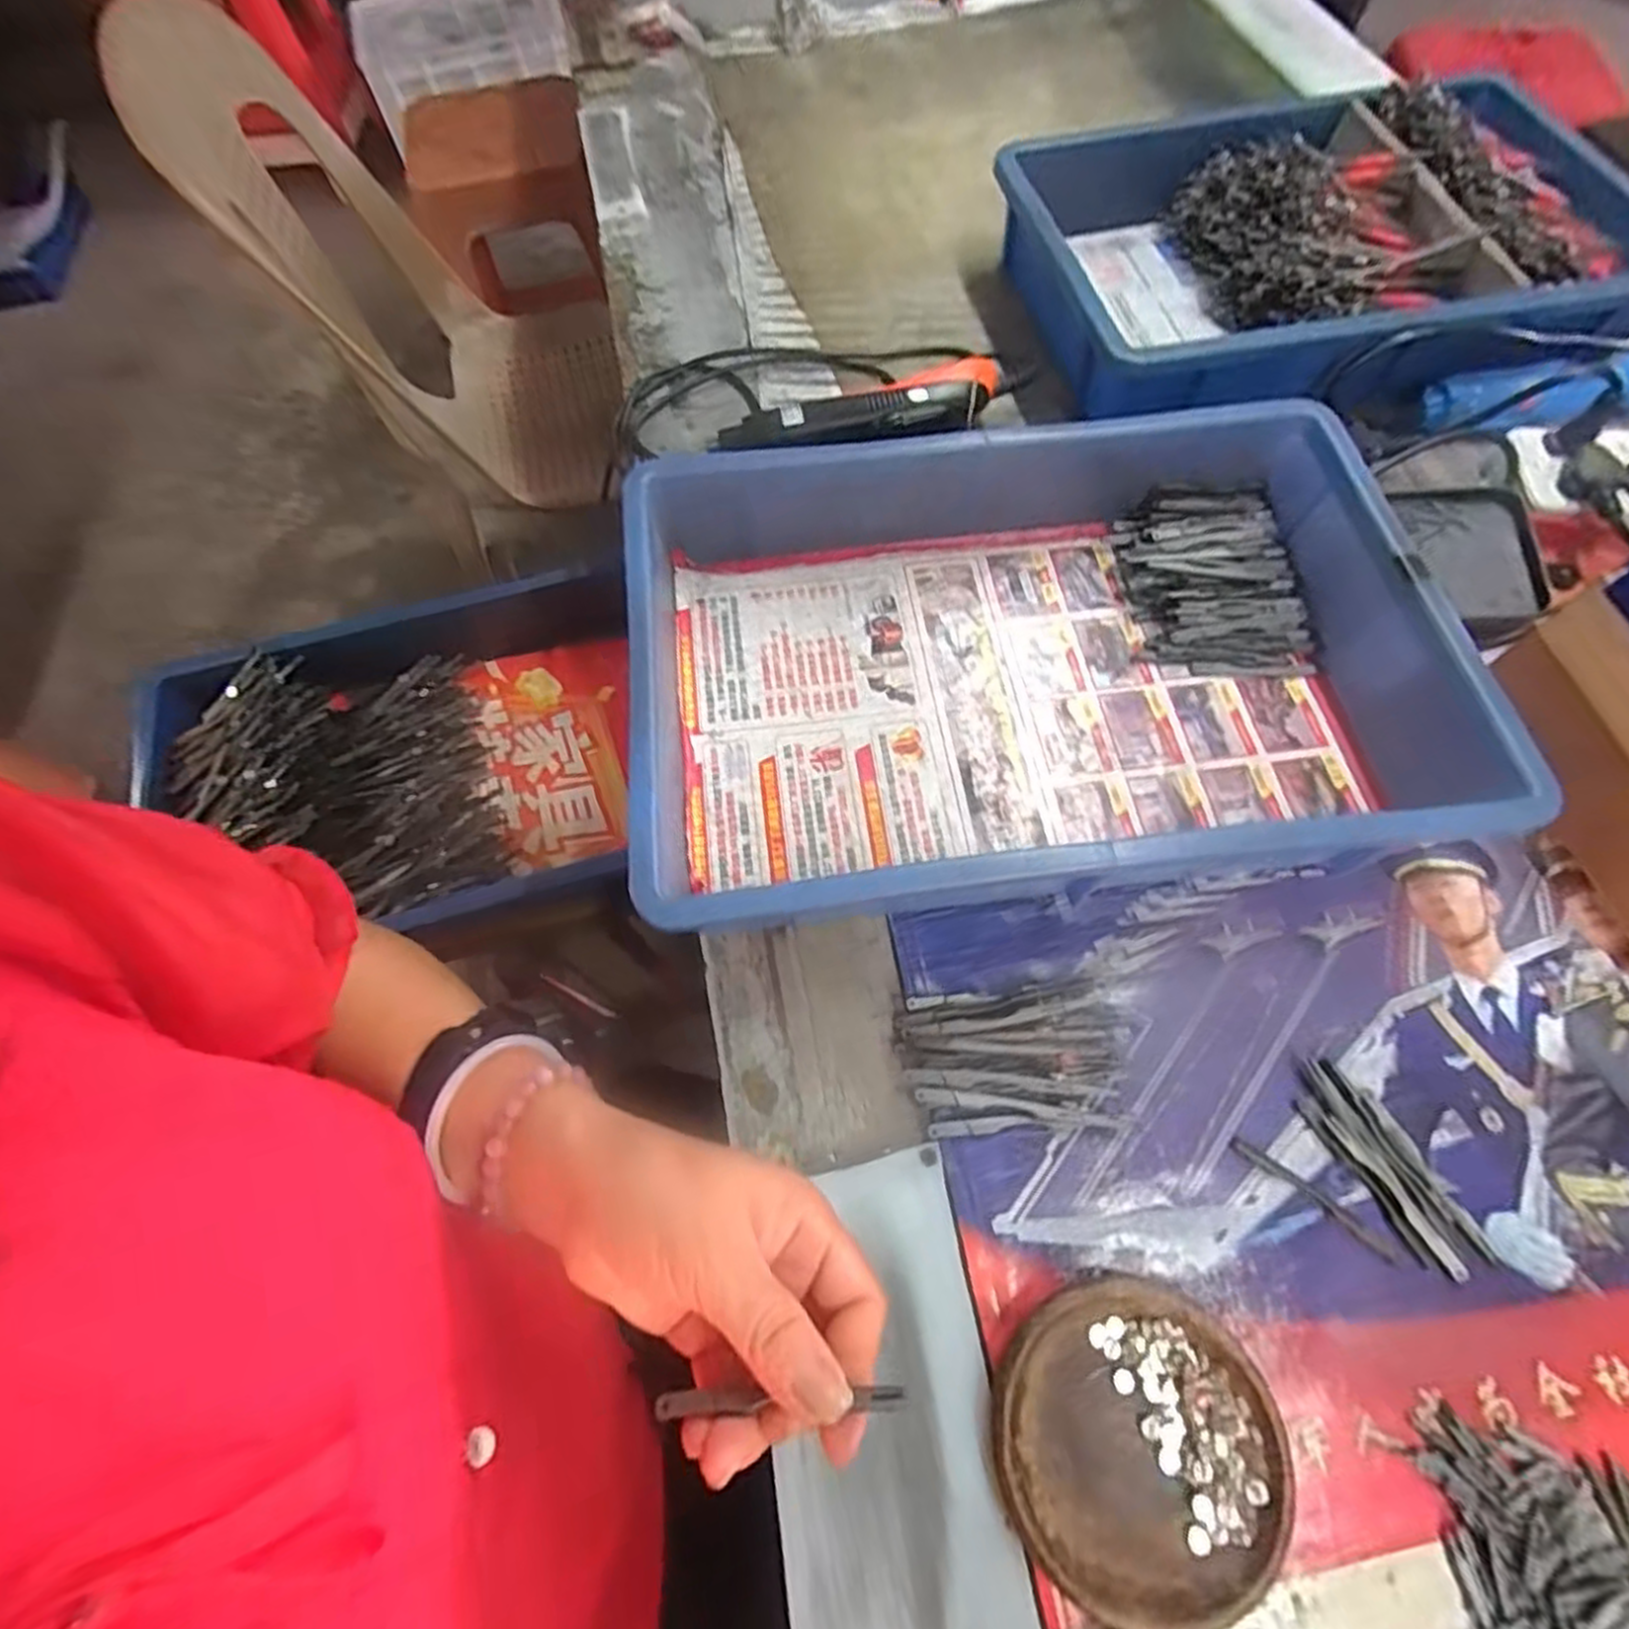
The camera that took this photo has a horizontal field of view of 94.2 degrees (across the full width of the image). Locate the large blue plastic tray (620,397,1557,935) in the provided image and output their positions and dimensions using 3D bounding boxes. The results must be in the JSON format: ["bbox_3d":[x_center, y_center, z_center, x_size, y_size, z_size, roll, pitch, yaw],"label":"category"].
[{"bbox_3d":[0.117,-0.088,0.435,0.420,0.080,0.282,-7,65,-3],"label":"large blue plastic tray"}]

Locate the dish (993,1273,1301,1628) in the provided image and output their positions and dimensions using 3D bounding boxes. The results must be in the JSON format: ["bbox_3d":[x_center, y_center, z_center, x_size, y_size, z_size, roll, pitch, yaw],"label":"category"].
[{"bbox_3d":[0.131,0.255,0.308,0.110,0.015,0.110,0,65,0],"label":"dish"}]

